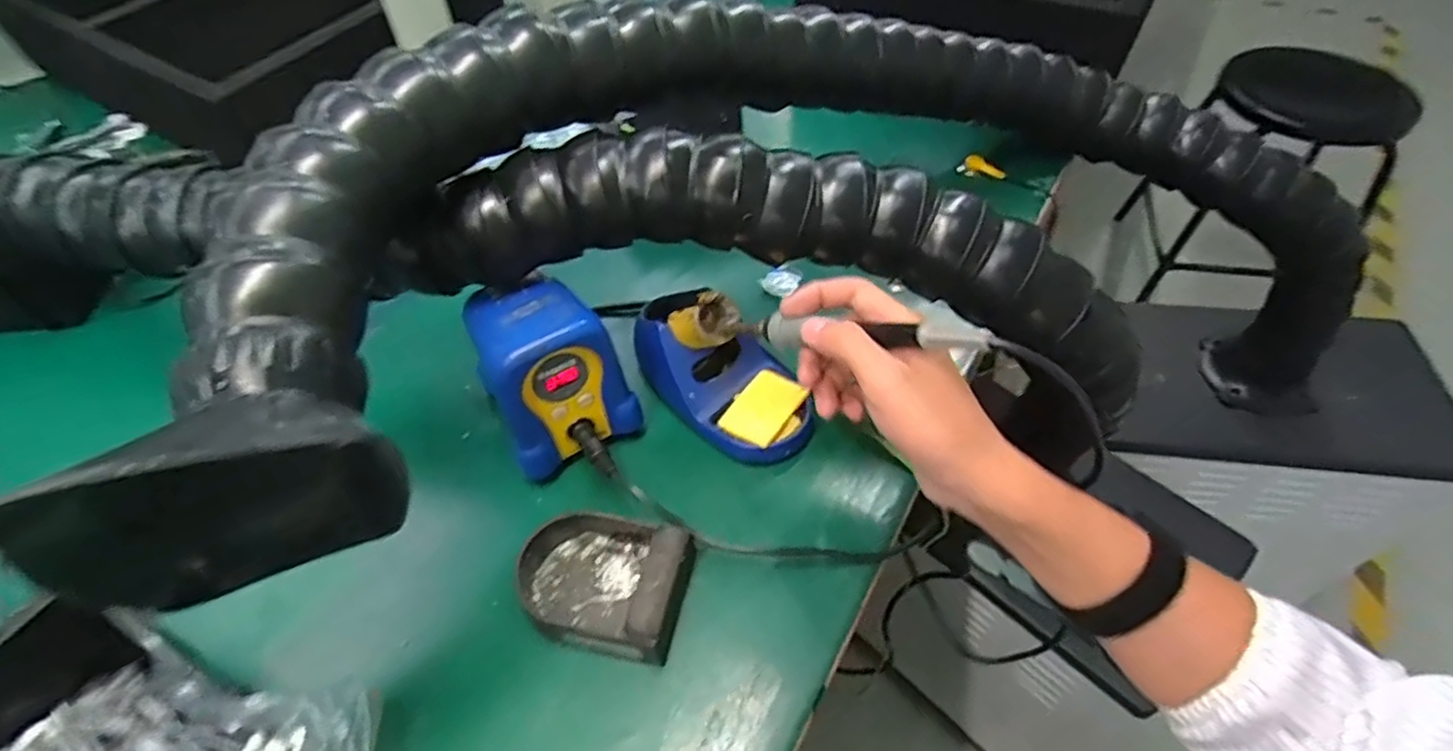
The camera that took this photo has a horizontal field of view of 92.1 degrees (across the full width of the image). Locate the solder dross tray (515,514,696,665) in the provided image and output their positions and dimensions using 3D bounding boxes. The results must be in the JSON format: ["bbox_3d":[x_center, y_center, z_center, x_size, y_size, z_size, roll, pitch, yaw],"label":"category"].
[{"bbox_3d":[-0.075,0.125,0.429,0.098,0.034,0.076,11,51,12],"label":"solder dross tray"}]

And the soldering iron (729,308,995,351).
[{"bbox_3d":[0.064,-0.021,0.392,0.179,0.017,0.014,10,45,48],"label":"soldering iron"}]

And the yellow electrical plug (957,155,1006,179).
[{"bbox_3d":[0.260,-0.210,0.717,0.014,0.019,0.048,-32,56,-22],"label":"yellow electrical plug"}]

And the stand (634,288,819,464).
[{"bbox_3d":[0.000,-0.011,0.506,0.087,0.083,0.148,-35,57,-24],"label":"stand"}]

